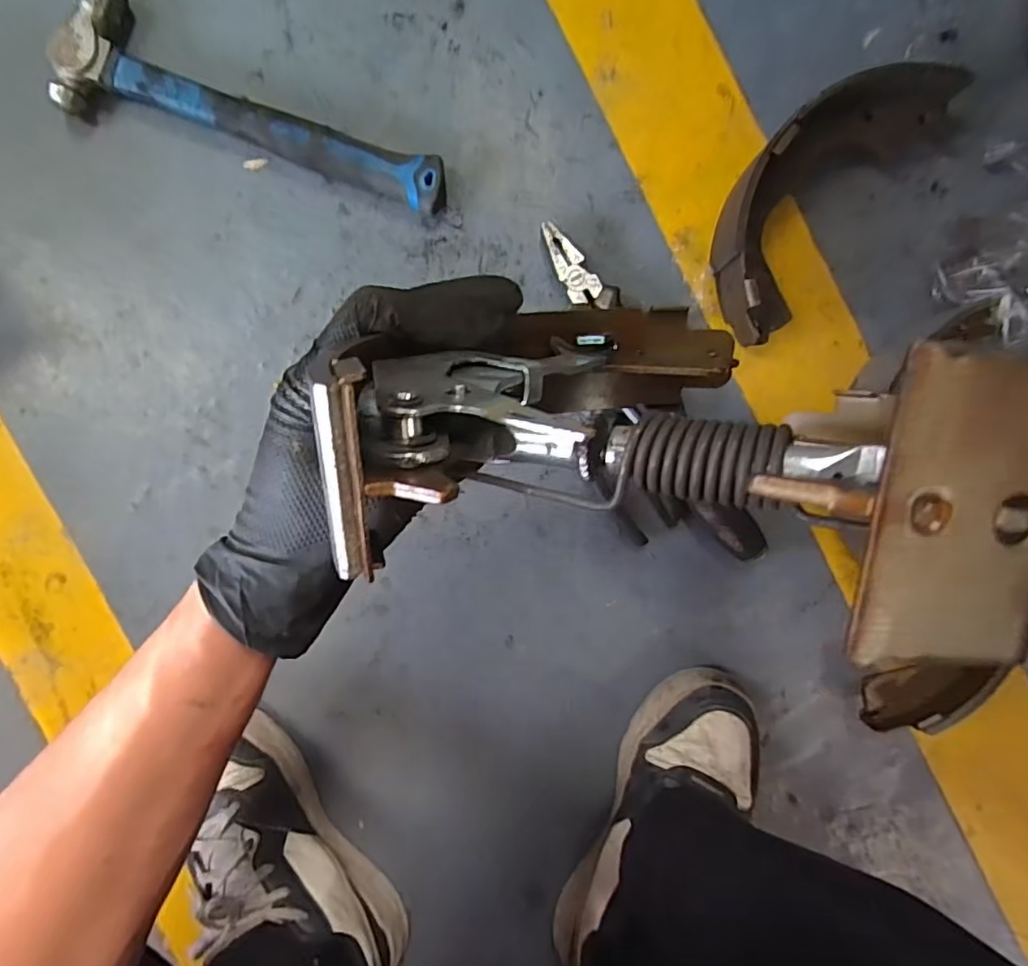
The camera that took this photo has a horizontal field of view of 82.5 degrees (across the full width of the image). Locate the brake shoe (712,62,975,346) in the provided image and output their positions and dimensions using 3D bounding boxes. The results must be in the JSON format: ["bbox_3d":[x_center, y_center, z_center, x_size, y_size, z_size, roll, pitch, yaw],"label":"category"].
[{"bbox_3d":[0.238,-0.232,0.455,0.101,0.058,0.245,42,91,-3],"label":"brake shoe"}]

